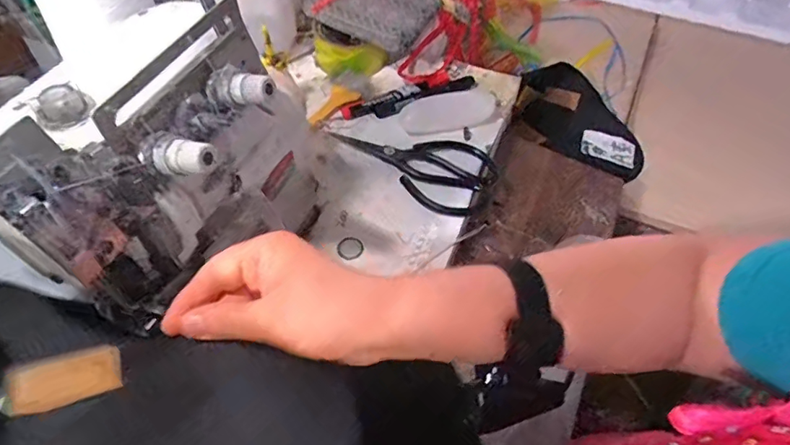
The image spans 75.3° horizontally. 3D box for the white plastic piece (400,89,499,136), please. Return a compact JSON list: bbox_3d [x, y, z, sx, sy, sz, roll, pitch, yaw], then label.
[{"bbox_3d":[0.064,-0.130,0.595,0.116,0.022,0.043,-15,56,-12],"label":"white plastic piece"}]

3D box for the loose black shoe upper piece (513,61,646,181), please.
[{"bbox_3d":[0.276,-0.153,0.758,0.205,0.058,0.123,28,58,17],"label":"loose black shoe upper piece"}]

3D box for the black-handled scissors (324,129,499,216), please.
[{"bbox_3d":[0.019,-0.073,0.565,0.182,0.010,0.095,24,57,15],"label":"black-handled scissors"}]

